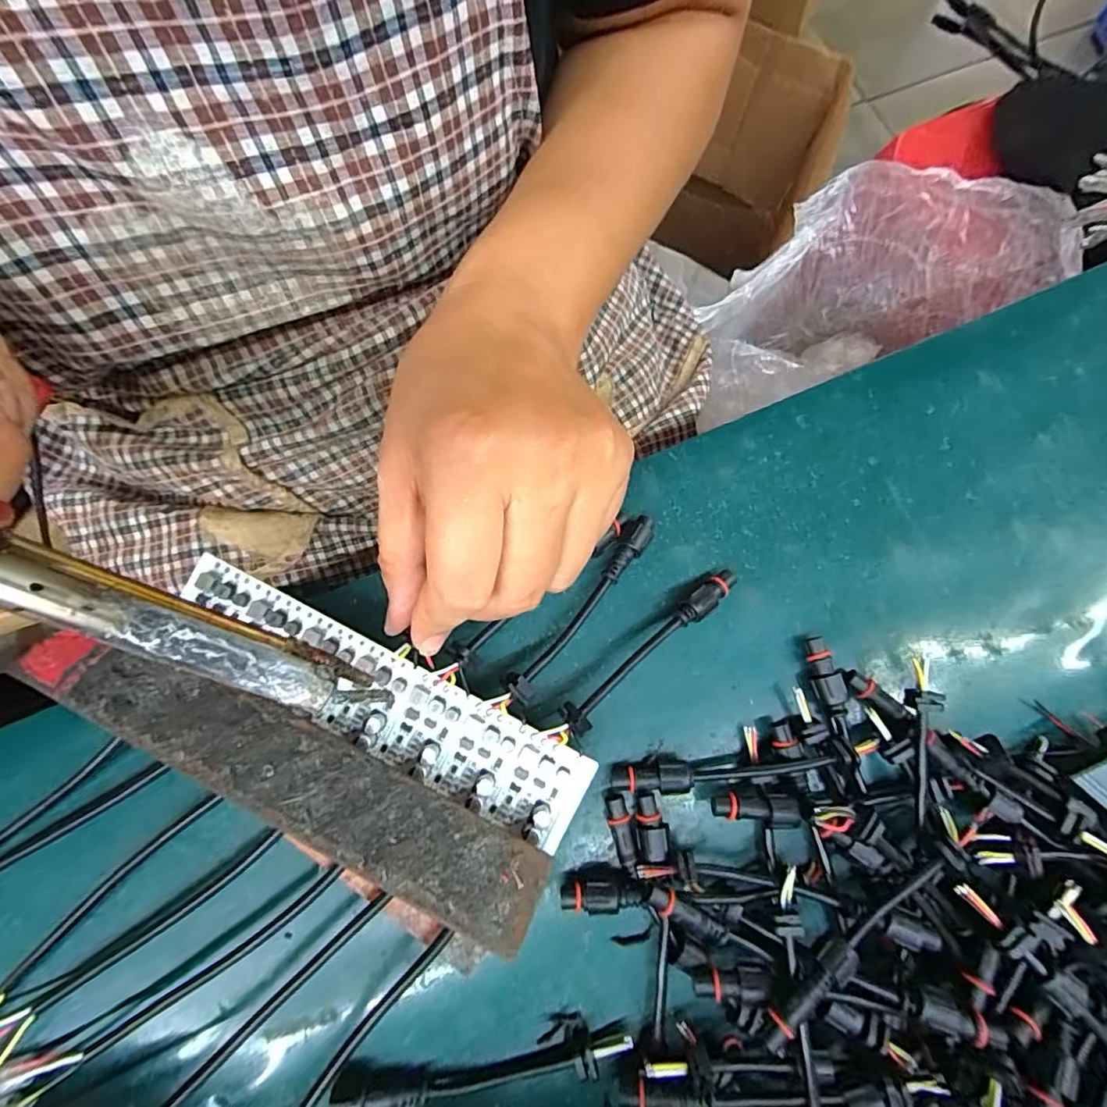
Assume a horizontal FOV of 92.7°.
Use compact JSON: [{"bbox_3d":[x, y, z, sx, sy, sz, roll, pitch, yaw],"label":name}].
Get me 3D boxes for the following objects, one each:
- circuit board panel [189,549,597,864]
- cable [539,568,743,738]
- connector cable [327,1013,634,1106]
[{"bbox_3d":[-0.066,0.053,0.204,0.170,0.006,0.036,32,78,4],"label":"circuit board panel"},{"bbox_3d":[0.038,0.041,0.219,0.101,0.026,0.011,-38,81,-9],"label":"cable"},{"bbox_3d":[-0.025,0.189,0.194,0.106,0.013,0.015,-9,78,-4],"label":"connector cable"}]

